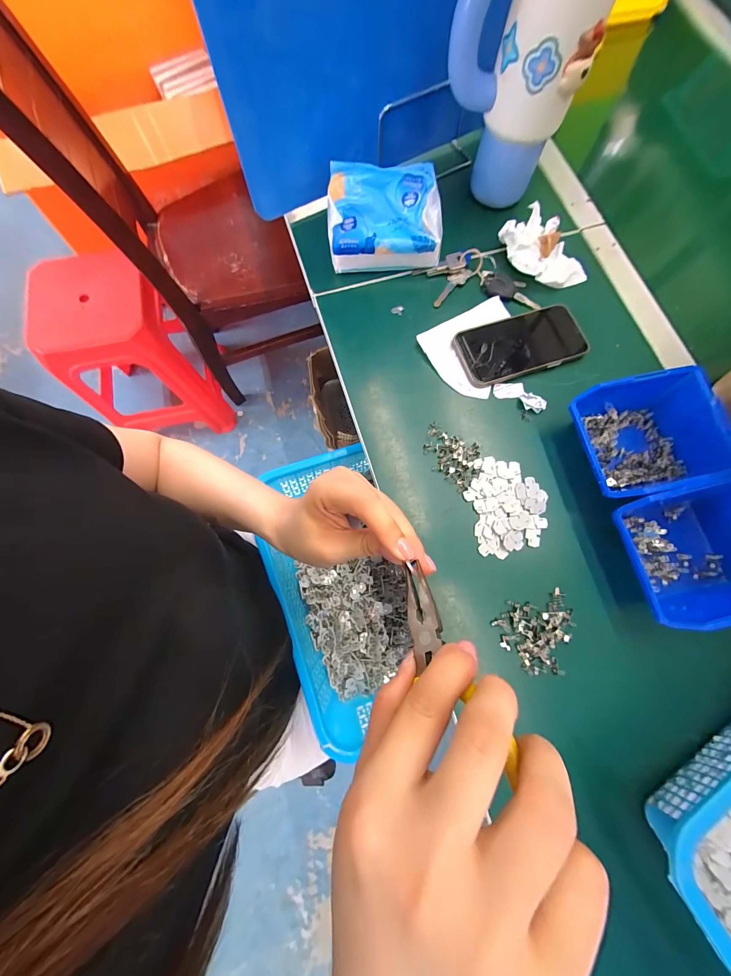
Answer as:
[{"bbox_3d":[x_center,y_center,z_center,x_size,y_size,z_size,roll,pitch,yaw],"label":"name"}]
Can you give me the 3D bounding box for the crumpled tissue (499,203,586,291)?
[{"bbox_3d":[0.238,-0.313,0.426,0.089,0.043,0.106,-32,78,-9],"label":"crumpled tissue"}]

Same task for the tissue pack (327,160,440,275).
[{"bbox_3d":[0.024,-0.330,0.406,0.135,0.085,0.067,-2,75,-1],"label":"tissue pack"}]

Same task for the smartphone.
[{"bbox_3d":[0.195,-0.179,0.410,0.152,0.010,0.078,-16,76,-5],"label":"smartphone"}]

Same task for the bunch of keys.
[{"bbox_3d":[0.149,-0.275,0.428,0.165,0.015,0.079,9,75,2],"label":"bunch of keys"}]

